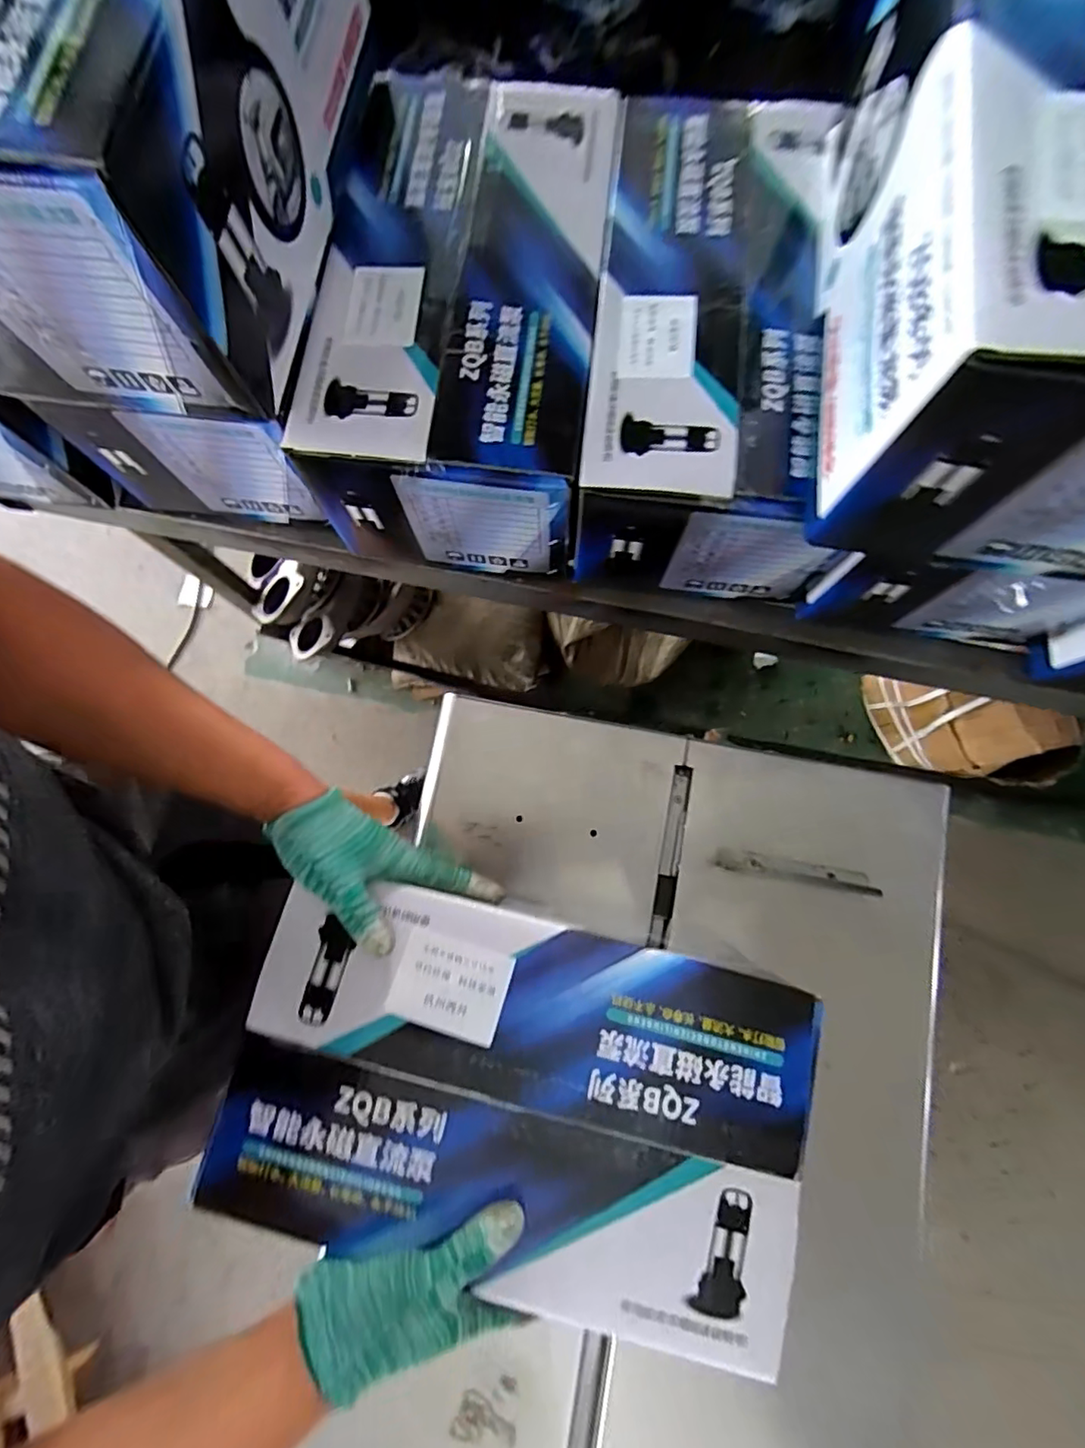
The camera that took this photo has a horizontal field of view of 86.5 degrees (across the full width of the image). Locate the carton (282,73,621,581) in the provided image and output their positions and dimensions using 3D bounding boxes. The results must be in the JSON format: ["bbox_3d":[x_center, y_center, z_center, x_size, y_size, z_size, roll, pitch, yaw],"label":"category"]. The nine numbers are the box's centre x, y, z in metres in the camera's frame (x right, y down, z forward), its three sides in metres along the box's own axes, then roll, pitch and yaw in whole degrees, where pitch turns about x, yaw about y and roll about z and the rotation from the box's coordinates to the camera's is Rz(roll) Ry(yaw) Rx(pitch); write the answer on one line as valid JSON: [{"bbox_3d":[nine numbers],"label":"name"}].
[{"bbox_3d":[-0.072,-0.378,0.559,0.243,0.162,0.403,7,79,3],"label":"carton"}]

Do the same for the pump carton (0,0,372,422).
[{"bbox_3d":[-0.280,-0.452,0.401,0.216,0.182,0.405,10,80,3],"label":"pump carton"}]

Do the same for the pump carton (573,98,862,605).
[{"bbox_3d":[0.169,-0.352,0.556,0.229,0.172,0.411,6,79,2],"label":"pump carton"}]

